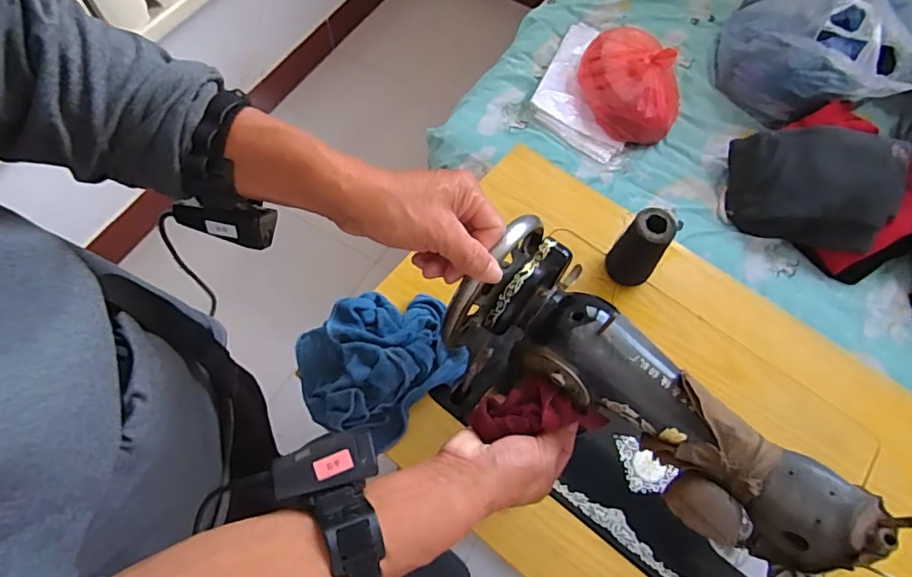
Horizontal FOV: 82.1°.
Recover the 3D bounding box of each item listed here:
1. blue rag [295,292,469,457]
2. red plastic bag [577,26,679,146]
[{"bbox_3d":[-0.082,0.078,0.562,0.173,0.069,0.156,-29,72,-14],"label":"blue rag"},{"bbox_3d":[0.367,-0.442,1.073,0.224,0.153,0.215,24,68,7],"label":"red plastic bag"}]

